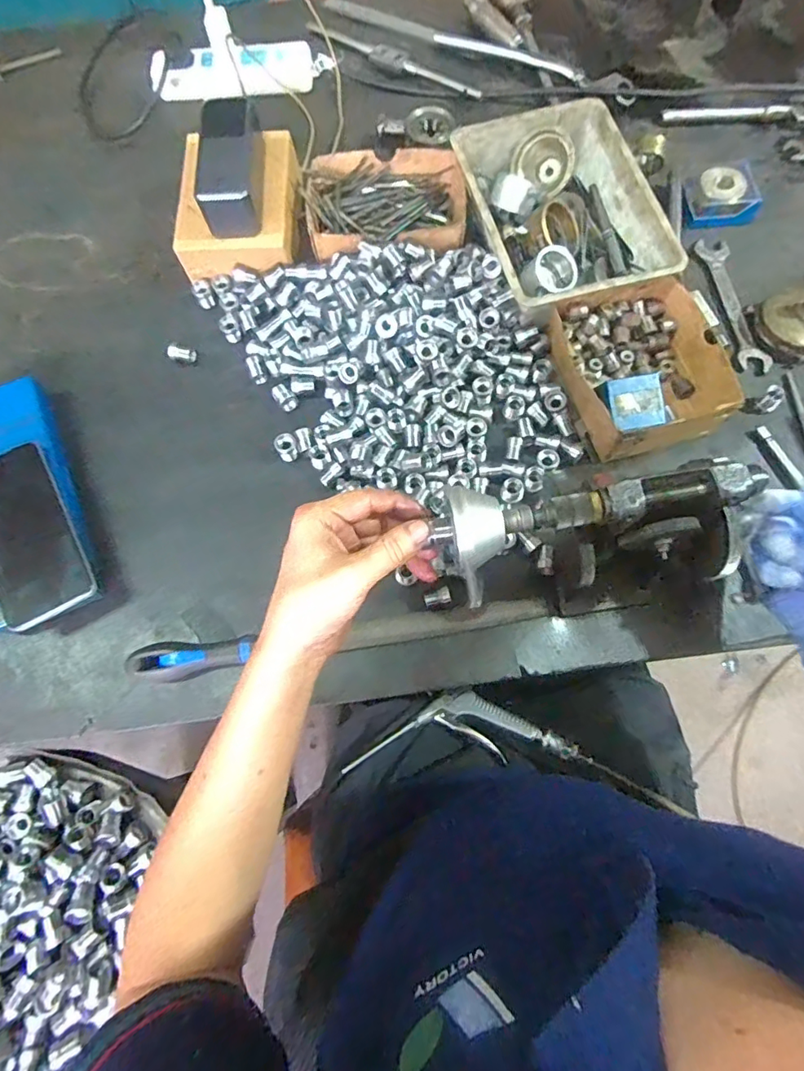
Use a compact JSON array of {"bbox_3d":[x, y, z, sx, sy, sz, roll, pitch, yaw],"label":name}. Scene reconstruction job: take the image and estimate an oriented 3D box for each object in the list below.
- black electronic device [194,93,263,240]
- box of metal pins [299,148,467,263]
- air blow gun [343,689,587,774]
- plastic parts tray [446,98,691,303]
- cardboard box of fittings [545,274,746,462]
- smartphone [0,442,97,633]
[{"bbox_3d":[-0.176,-0.379,0.542,0.051,0.053,0.129,-3,71,0],"label":"black electronic device"},{"bbox_3d":[-0.017,-0.368,0.591,0.180,0.039,0.139,-2,71,0],"label":"box of metal pins"},{"bbox_3d":[0.065,0.205,0.558,0.241,0.031,0.071,-2,71,0],"label":"air blow gun"},{"bbox_3d":[0.164,-0.340,0.559,0.168,0.057,0.239,-15,71,-5],"label":"plastic parts tray"},{"bbox_3d":[0.236,-0.167,0.519,0.151,0.048,0.171,-19,72,-6],"label":"cardboard box of fittings"},{"bbox_3d":[-0.332,-0.003,0.464,0.073,0.011,0.169,-27,71,-19],"label":"smartphone"}]

